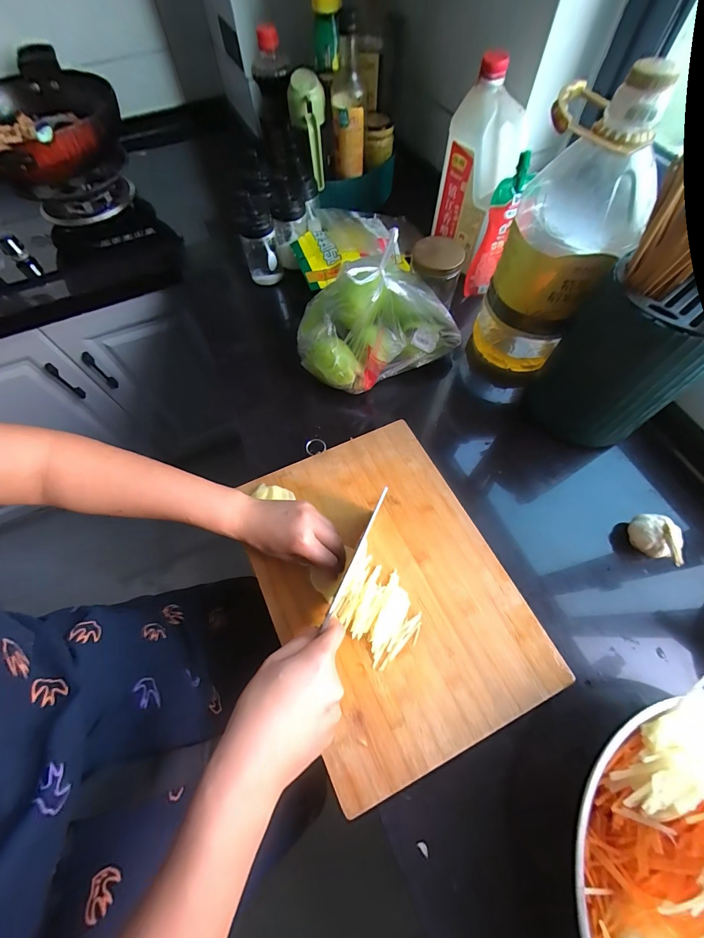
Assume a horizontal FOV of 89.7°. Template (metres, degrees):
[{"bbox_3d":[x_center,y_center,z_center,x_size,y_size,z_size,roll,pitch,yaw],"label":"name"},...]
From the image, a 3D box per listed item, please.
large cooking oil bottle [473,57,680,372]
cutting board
[{"bbox_3d":[0.278,-0.292,0.490,0.135,0.298,0.153,27,68,13],"label":"large cooking oil bottle"},{"bbox_3d":[0.036,0.130,0.433,0.267,0.013,0.369,-25,67,-10],"label":"cutting board"}]

